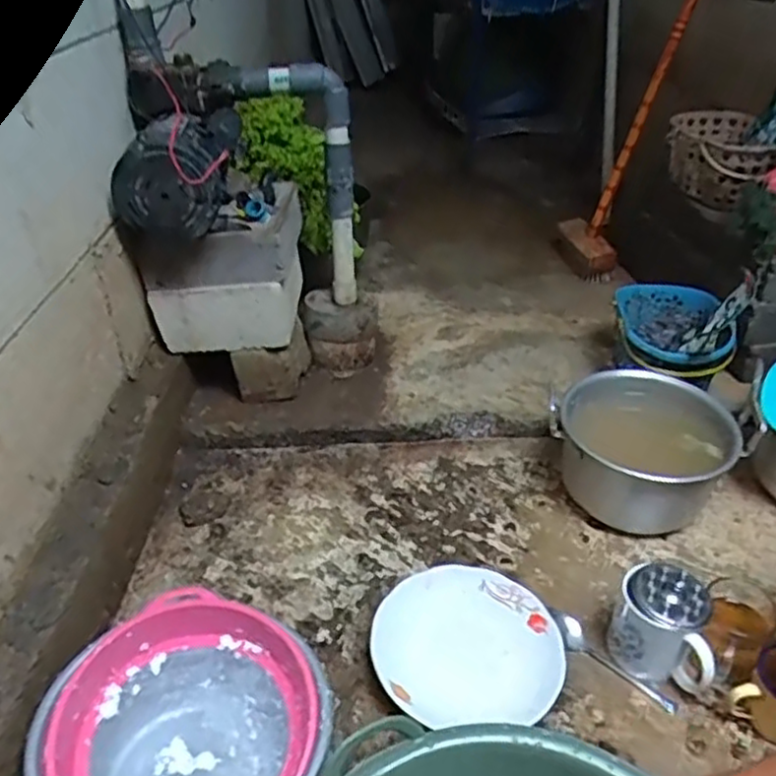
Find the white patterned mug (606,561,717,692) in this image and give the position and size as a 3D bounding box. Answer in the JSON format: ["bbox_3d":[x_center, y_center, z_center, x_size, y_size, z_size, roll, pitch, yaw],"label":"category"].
[{"bbox_3d":[0.287,0.249,0.722,0.099,0.104,0.077,13,38,18],"label":"white patterned mug"}]

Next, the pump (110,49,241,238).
[{"bbox_3d":[-0.265,-0.301,0.874,0.153,0.165,0.207,-6,36,-7],"label":"pump"}]

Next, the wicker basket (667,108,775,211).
[{"bbox_3d":[0.586,-0.411,1.247,0.144,0.104,0.276,2,36,5],"label":"wicker basket"}]

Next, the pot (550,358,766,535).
[{"bbox_3d":[0.338,0.084,0.911,0.222,0.146,0.211,-1,35,1],"label":"pot"}]

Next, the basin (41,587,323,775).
[{"bbox_3d":[-0.170,0.307,0.609,0.199,0.120,0.200,-1,35,1],"label":"basin"}]

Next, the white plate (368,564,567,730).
[{"bbox_3d":[0.083,0.274,0.733,0.198,0.043,0.189,-1,35,1],"label":"white plate"}]

